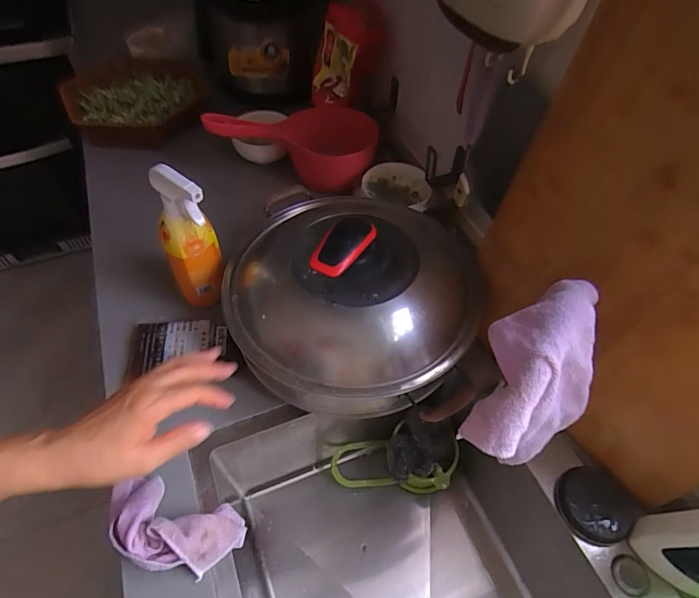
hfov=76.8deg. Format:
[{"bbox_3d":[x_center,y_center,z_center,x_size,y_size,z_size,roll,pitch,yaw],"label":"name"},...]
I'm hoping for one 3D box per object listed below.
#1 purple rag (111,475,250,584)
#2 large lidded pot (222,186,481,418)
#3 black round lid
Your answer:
[{"bbox_3d":[-0.191,0.240,0.467,0.142,0.051,0.077,15,53,10],"label":"purple rag"},{"bbox_3d":[-0.001,-0.028,0.569,0.313,0.160,0.309,1,52,-1],"label":"large lidded pot"},{"bbox_3d":[0.288,0.241,0.518,0.081,0.016,0.081,1,52,-1],"label":"black round lid"}]

